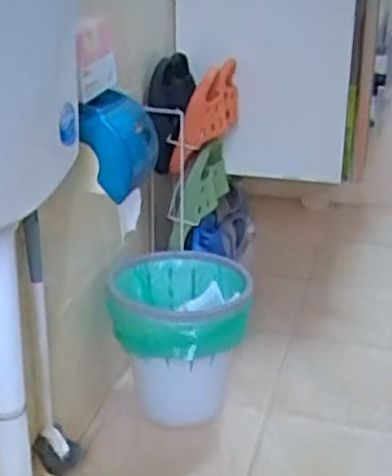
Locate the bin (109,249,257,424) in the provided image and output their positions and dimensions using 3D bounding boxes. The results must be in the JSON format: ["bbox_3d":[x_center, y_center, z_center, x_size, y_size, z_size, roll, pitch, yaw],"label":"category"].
[{"bbox_3d":[-0.027,0.210,1.426,0.249,0.286,0.257,1,22,4],"label":"bin"}]

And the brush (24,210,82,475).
[{"bbox_3d":[-0.227,0.175,1.168,0.070,0.441,0.056,-5,23,-10],"label":"brush"}]

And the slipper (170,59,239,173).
[{"bbox_3d":[0.020,-0.252,1.559,0.133,0.245,0.079,-21,63,-41],"label":"slipper"}]

